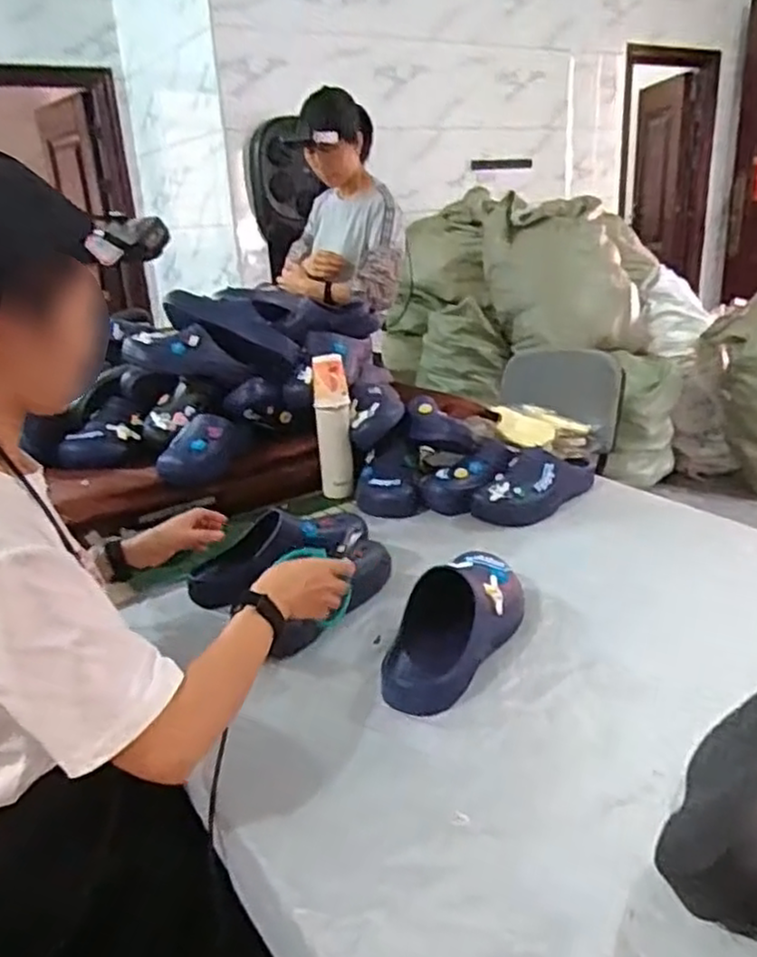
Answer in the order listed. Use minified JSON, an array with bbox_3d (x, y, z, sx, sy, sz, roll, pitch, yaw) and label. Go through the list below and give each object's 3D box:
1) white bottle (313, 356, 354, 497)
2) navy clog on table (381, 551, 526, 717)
[{"bbox_3d":[-0.086,-0.099,1.408,0.064,0.276,0.054,-4,21,-1],"label":"white bottle"},{"bbox_3d":[0.102,0.170,0.911,0.101,0.095,0.297,9,24,31],"label":"navy clog on table"}]

